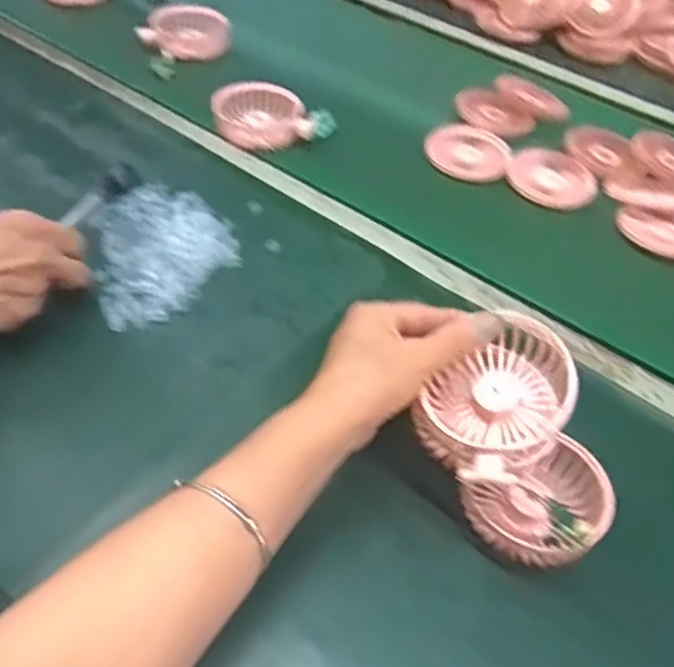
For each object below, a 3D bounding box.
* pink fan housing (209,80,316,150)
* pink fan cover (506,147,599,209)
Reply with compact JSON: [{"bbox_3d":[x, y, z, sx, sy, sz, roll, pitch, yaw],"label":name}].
[{"bbox_3d":[-0.082,-0.231,0.725,0.096,0.039,0.089,-5,46,-12],"label":"pink fan housing"},{"bbox_3d":[0.228,-0.165,0.713,0.090,0.019,0.077,26,47,17],"label":"pink fan cover"}]

